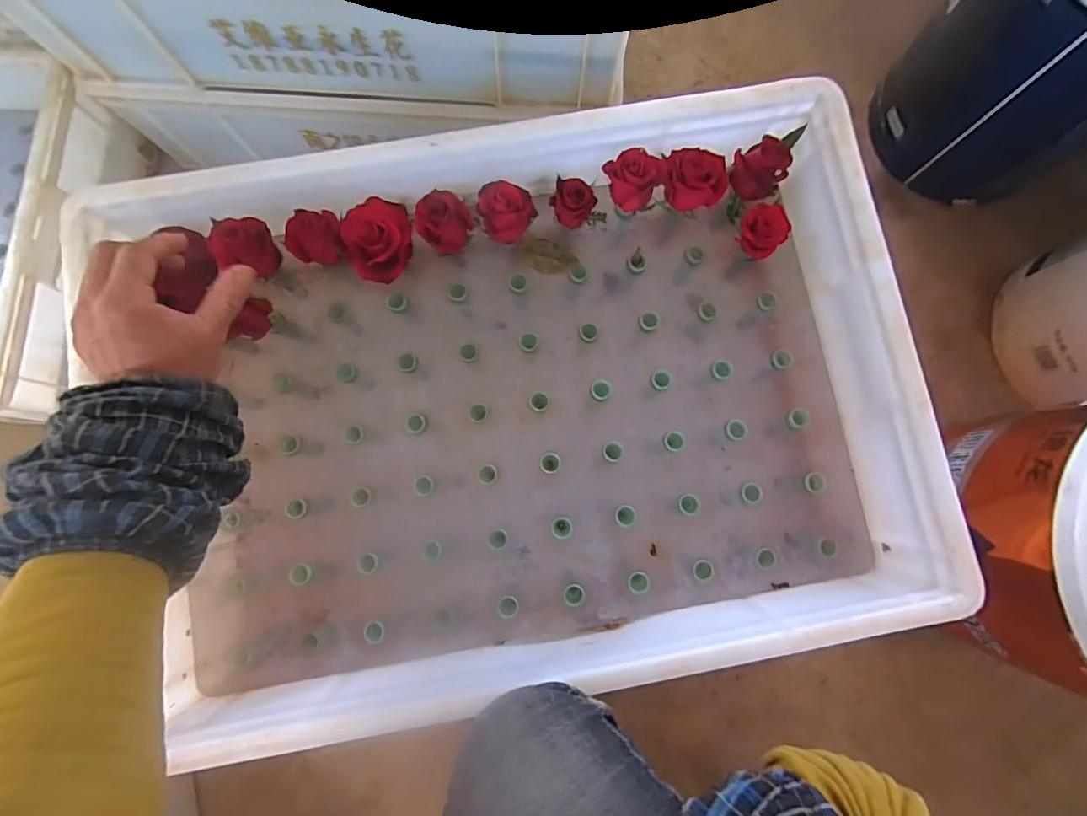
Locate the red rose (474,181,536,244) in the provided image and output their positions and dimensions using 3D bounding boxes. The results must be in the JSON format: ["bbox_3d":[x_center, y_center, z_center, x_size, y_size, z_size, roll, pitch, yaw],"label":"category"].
[{"bbox_3d":[-0.033,-0.172,0.433,0.049,0.040,0.039,11,80,2],"label":"red rose"}]

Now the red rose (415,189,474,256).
[{"bbox_3d":[-0.090,-0.165,0.438,0.043,0.040,0.040,0,80,1],"label":"red rose"}]

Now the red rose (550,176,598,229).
[{"bbox_3d":[0.026,-0.182,0.433,0.034,0.037,0.037,0,80,1],"label":"red rose"}]

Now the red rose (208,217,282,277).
[{"bbox_3d":[-0.258,-0.138,0.428,0.047,0.044,0.040,-3,80,0],"label":"red rose"}]

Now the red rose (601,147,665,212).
[{"bbox_3d":[0.080,-0.201,0.431,0.045,0.039,0.037,-14,80,-2],"label":"red rose"}]

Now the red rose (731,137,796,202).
[{"bbox_3d":[0.194,-0.214,0.440,0.042,0.037,0.038,-9,80,-1],"label":"red rose"}]

